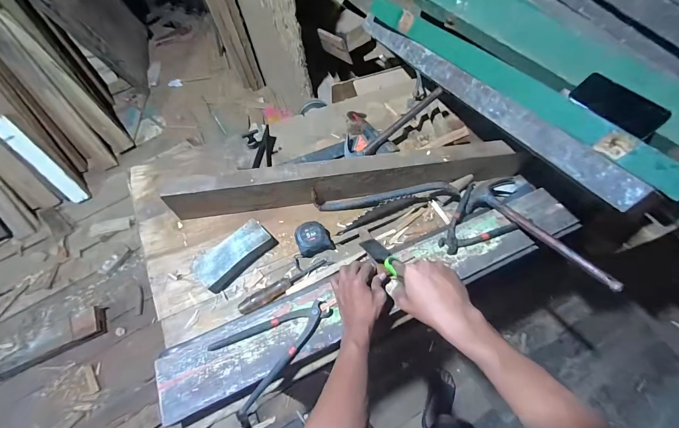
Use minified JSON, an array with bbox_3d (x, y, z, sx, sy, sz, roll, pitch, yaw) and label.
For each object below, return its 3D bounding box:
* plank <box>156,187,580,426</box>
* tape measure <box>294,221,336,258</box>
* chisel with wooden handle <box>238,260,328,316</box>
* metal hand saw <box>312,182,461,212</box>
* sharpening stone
[{"bbox_3d":[0.101,0.141,0.618,0.889,0.044,0.130,-21,63,-12],"label":"plank"},{"bbox_3d":[-0.058,0.054,0.687,0.076,0.042,0.063,-21,63,-8],"label":"tape measure"},{"bbox_3d":[-0.117,0.147,0.646,0.196,0.031,0.028,-33,66,-14],"label":"chisel with wooden handle"},{"bbox_3d":[0.114,-0.041,0.730,0.353,0.051,0.033,-4,62,0],"label":"metal hand saw"},{"bbox_3d":[-0.224,0.087,0.664,0.171,0.047,0.072,-42,68,-18],"label":"sharpening stone"}]

